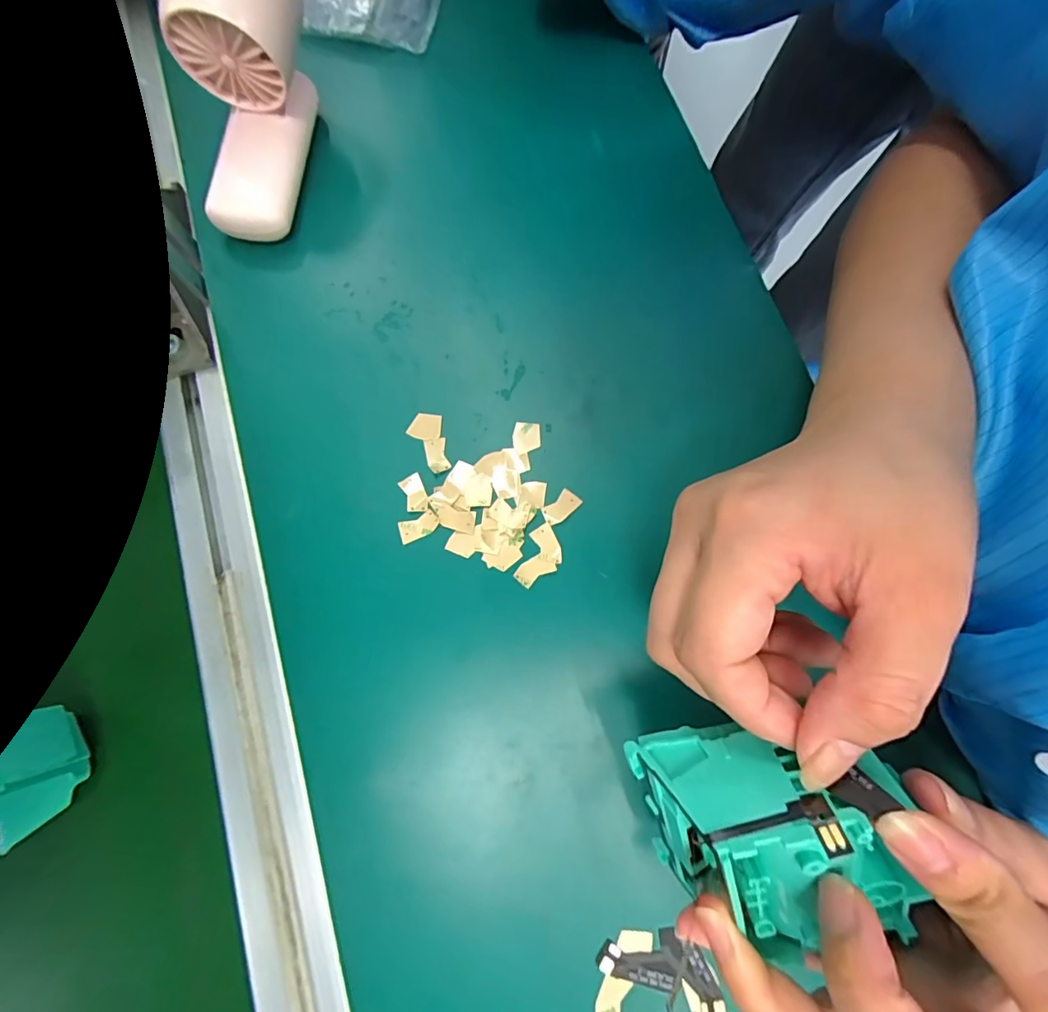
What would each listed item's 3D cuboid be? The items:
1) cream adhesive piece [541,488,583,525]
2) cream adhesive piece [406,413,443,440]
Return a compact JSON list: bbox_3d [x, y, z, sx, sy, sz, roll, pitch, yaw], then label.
[{"bbox_3d":[0.019,0.000,0.246,0.020,0.004,0.011,-43,80,-9],"label":"cream adhesive piece"},{"bbox_3d":[-0.052,-0.043,0.255,0.017,0.004,0.014,7,77,2],"label":"cream adhesive piece"}]

